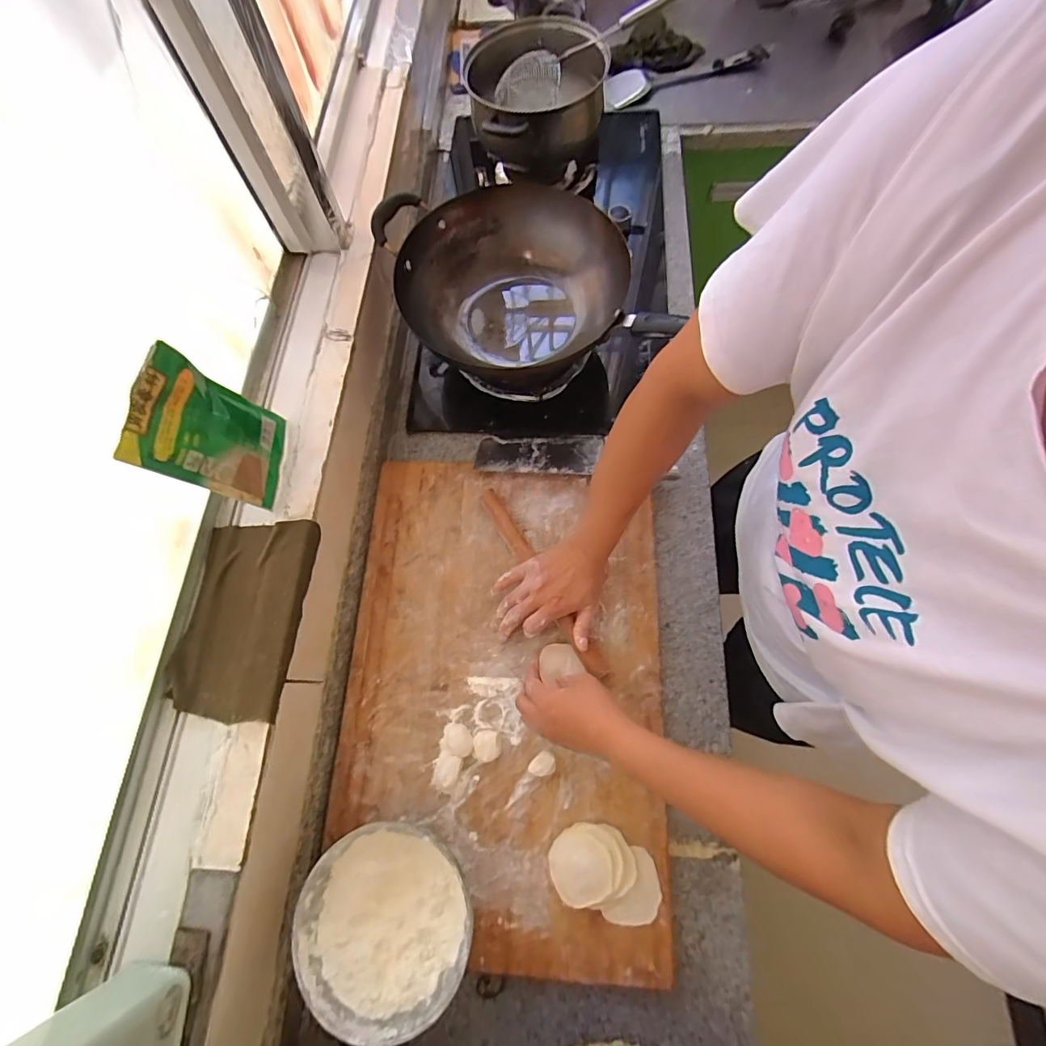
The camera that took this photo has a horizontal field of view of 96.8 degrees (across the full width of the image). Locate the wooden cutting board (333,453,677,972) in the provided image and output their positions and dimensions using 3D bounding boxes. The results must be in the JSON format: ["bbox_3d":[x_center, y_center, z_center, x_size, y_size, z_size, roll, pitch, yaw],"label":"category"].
[{"bbox_3d":[-0.025,0.197,0.585,0.391,0.030,0.586,1,72,5],"label":"wooden cutting board"}]

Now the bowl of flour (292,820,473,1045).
[{"bbox_3d":[-0.136,0.402,0.476,0.166,0.074,0.165,-1,71,4],"label":"bowl of flour"}]

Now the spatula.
[{"bbox_3d":[0.324,-0.922,0.950,0.353,0.032,0.064,-17,71,-1],"label":"spatula"}]

